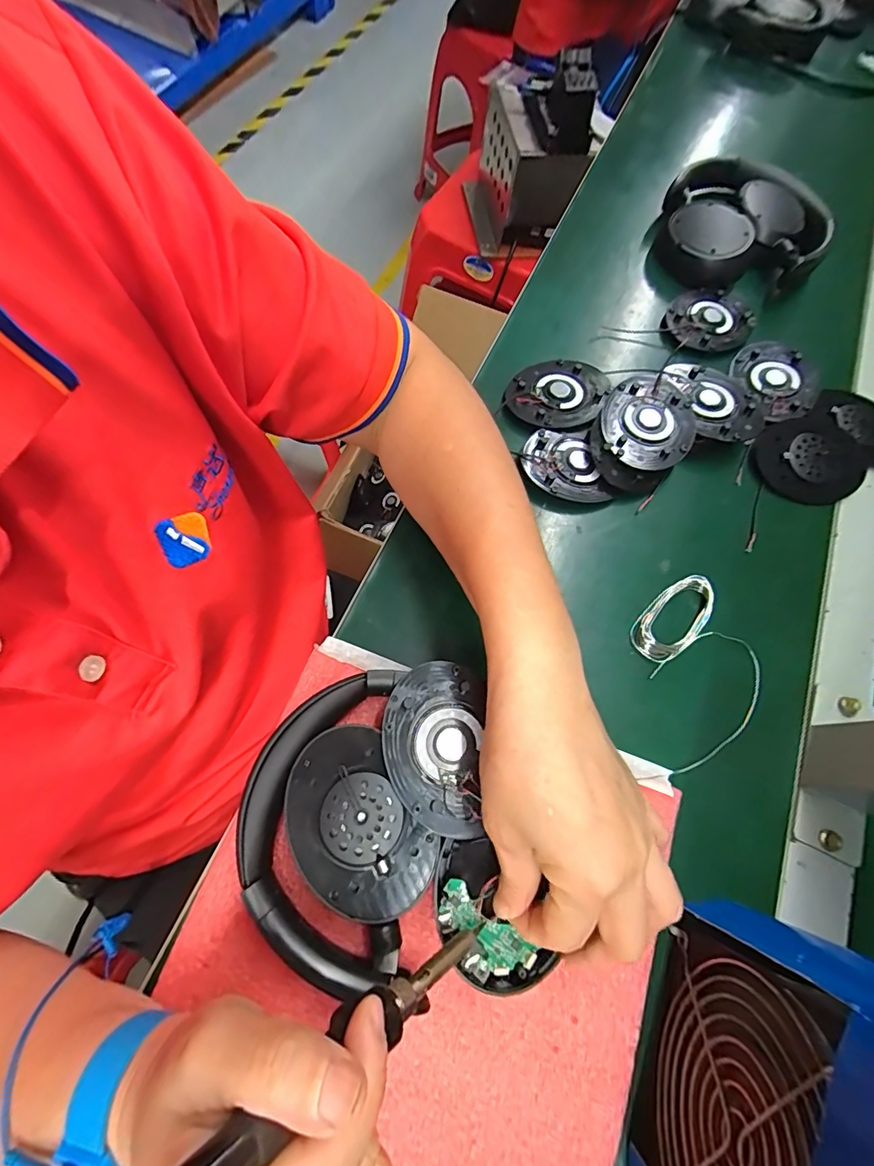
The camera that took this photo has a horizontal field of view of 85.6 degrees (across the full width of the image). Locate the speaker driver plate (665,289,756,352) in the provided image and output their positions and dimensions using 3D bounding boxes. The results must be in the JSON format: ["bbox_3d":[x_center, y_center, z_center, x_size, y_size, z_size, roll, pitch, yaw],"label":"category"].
[{"bbox_3d":[0.237,-0.228,0.413,0.070,0.011,0.069,2,69,-5],"label":"speaker driver plate"}]

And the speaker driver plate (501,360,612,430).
[{"bbox_3d":[0.095,-0.148,0.378,0.069,0.021,0.078,31,70,7],"label":"speaker driver plate"}]

